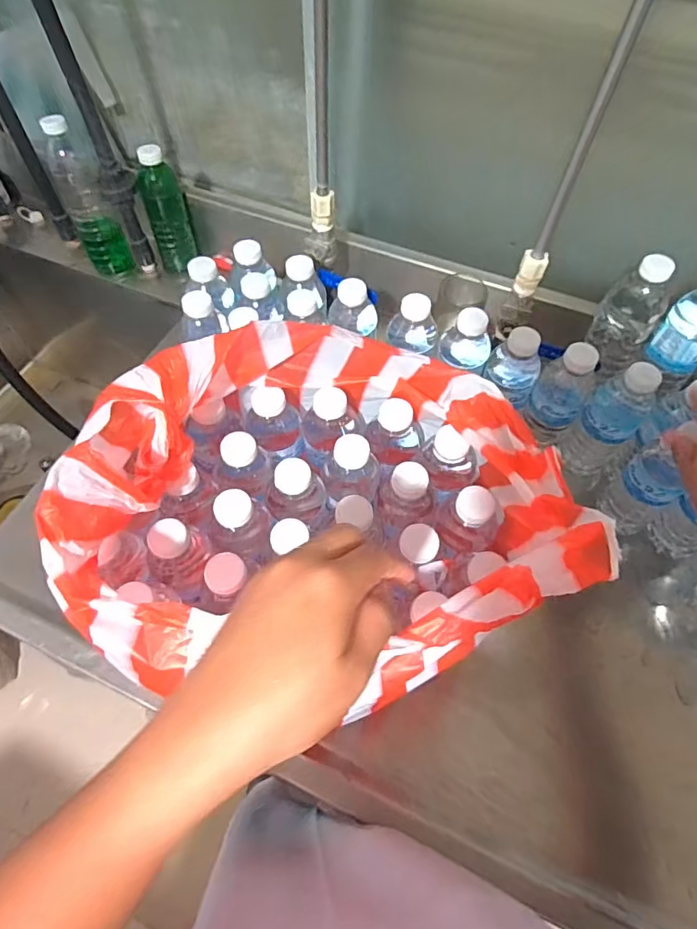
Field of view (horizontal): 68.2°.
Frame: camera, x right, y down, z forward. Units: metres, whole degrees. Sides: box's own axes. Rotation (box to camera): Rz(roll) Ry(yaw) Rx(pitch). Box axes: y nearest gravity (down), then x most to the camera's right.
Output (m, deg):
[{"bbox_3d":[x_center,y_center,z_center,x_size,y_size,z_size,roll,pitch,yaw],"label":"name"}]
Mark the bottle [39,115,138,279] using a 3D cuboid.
[{"bbox_3d":[-0.379,-0.383,0.751,0.064,0.204,0.062,-20,61,-14],"label":"bottle"}]

